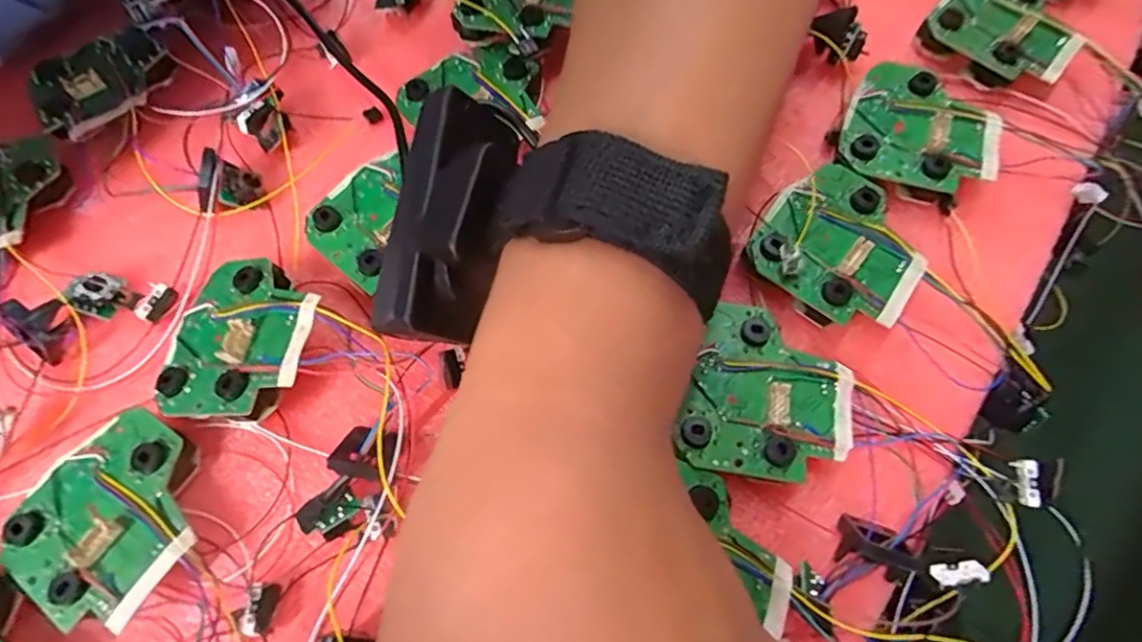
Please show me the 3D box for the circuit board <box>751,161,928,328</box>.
[{"bbox_3d":[0.094,-0.027,0.200,0.052,0.011,0.052,38,74,16],"label":"circuit board"}]

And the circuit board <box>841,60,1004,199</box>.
[{"bbox_3d":[0.129,-0.070,0.215,0.051,0.009,0.048,25,71,12],"label":"circuit board"}]

